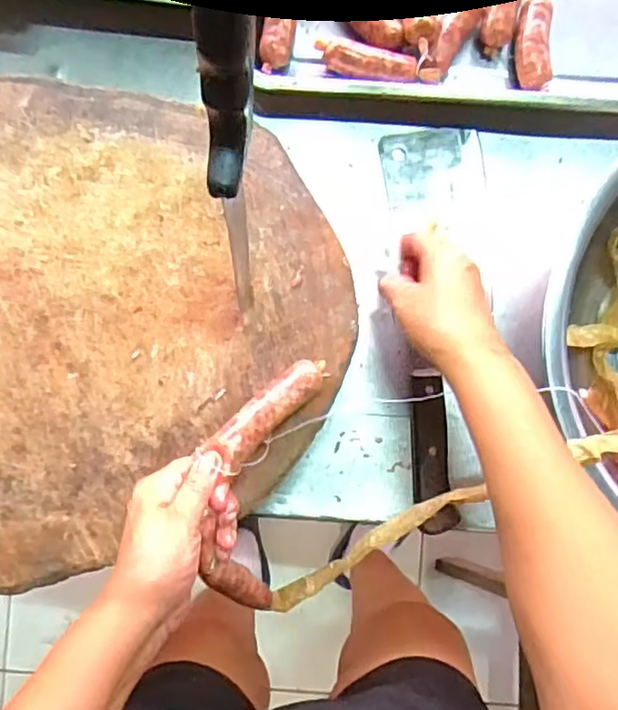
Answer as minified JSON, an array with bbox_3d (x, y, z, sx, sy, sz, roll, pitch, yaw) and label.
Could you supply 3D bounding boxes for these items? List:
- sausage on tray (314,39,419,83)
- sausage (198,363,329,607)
[{"bbox_3d":[0.051,-0.265,0.566,0.093,0.023,0.030,13,89,0],"label":"sausage on tray"},{"bbox_3d":[-0.044,0.105,0.461,0.073,0.067,0.203,11,98,-1],"label":"sausage"}]

